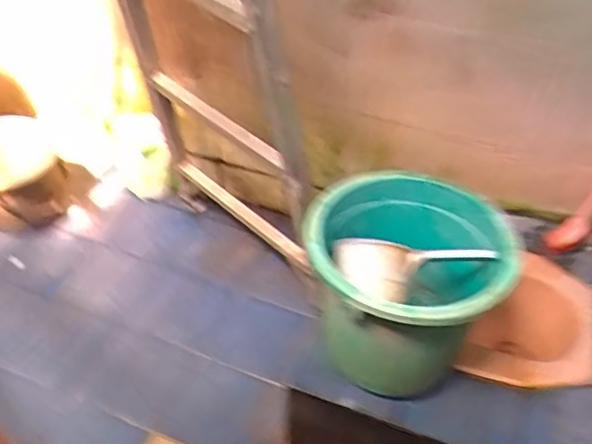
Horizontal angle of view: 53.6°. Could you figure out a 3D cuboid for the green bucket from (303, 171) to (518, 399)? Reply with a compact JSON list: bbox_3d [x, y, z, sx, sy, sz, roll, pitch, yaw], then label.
[{"bbox_3d":[0.172,0.128,1.026,0.312,0.313,0.325,1,43,-1],"label":"green bucket"}]

